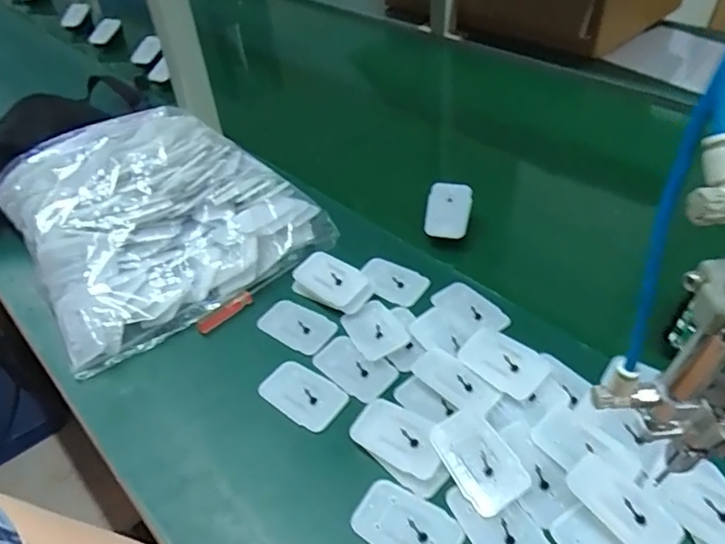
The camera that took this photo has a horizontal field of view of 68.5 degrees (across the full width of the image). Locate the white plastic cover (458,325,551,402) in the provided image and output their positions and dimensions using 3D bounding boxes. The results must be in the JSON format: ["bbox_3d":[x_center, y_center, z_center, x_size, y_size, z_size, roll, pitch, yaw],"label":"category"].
[{"bbox_3d":[0.117,0.072,0.439,0.045,0.005,0.066,-34,54,-31],"label":"white plastic cover"}]

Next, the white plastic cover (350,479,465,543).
[{"bbox_3d":[0.030,0.172,0.357,0.070,0.004,0.044,25,49,23],"label":"white plastic cover"}]

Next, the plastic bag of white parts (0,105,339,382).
[{"bbox_3d":[-0.218,-0.072,0.576,0.271,0.069,0.286,-27,50,-26],"label":"plastic bag of white parts"}]

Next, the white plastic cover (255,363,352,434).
[{"bbox_3d":[-0.050,0.101,0.440,0.072,0.006,0.043,30,51,27],"label":"white plastic cover"}]

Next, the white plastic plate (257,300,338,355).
[{"bbox_3d":[-0.062,0.050,0.499,0.072,0.007,0.042,27,50,25],"label":"white plastic plate"}]

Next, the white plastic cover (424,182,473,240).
[{"bbox_3d":[0.094,-0.067,0.582,0.046,0.009,0.067,11,71,2],"label":"white plastic cover"}]

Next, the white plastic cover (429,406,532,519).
[{"bbox_3d":[0.083,0.133,0.381,0.044,0.004,0.070,-33,53,-4],"label":"white plastic cover"}]

